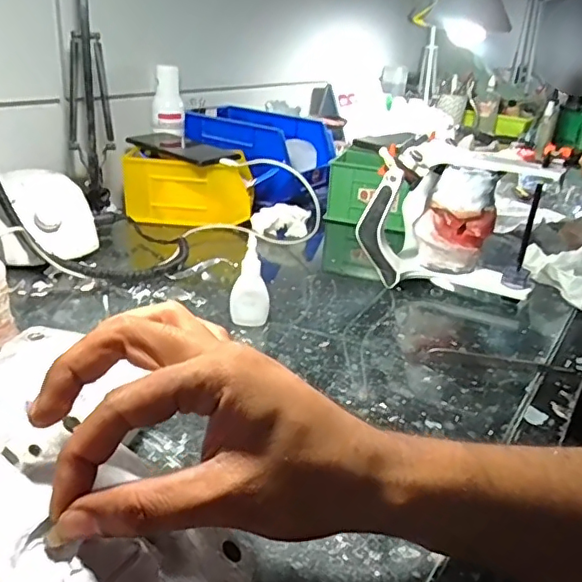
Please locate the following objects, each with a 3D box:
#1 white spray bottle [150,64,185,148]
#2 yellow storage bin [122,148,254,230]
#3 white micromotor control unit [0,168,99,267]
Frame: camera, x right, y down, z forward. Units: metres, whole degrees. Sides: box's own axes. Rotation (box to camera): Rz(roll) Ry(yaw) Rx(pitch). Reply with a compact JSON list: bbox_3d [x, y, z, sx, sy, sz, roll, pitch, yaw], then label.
[{"bbox_3d":[-0.180,-0.283,0.838,0.048,0.086,0.031,-3,27,-17],"label":"white spray bottle"},{"bbox_3d":[-0.138,-0.143,0.784,0.169,0.086,0.086,3,26,-5],"label":"yellow storage bin"},{"bbox_3d":[-0.284,-0.087,0.645,0.105,0.070,0.132,-12,31,-32],"label":"white micromotor control unit"}]

